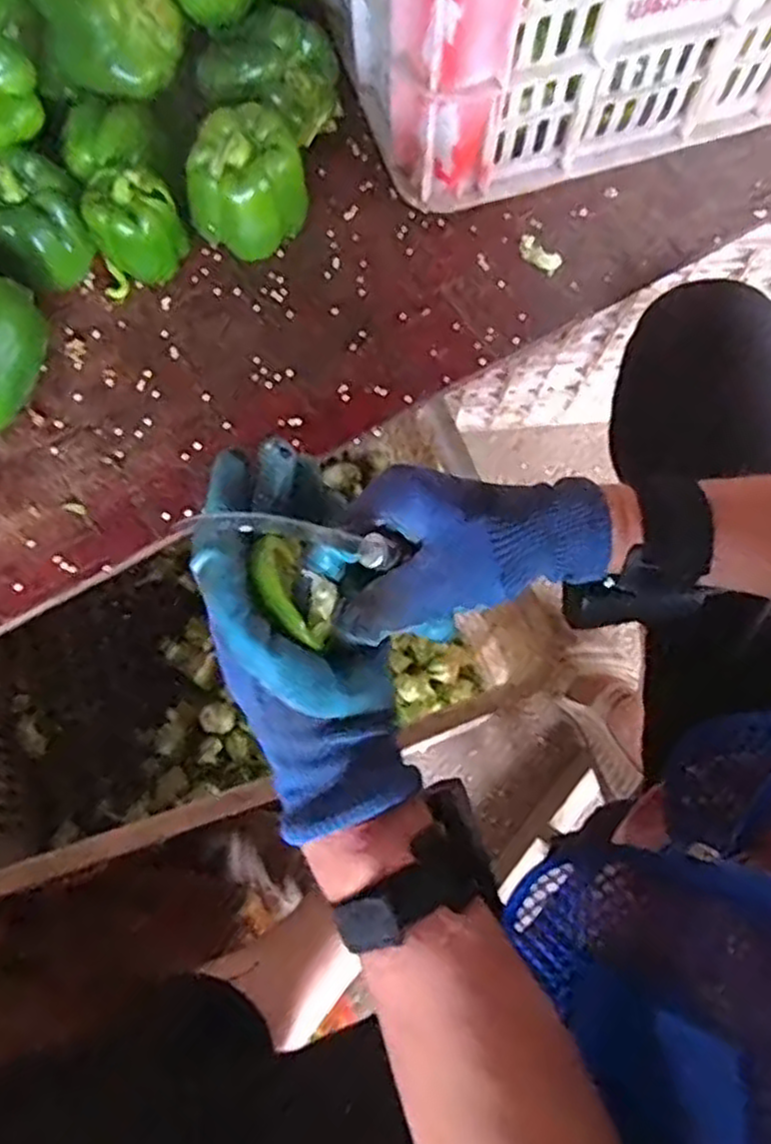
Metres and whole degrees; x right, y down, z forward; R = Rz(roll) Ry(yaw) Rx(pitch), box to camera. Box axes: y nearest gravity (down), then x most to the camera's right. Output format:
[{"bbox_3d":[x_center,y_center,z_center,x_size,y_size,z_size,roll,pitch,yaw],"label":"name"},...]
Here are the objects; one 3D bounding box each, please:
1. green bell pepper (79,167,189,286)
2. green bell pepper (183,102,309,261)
[{"bbox_3d":[-0.171,-0.238,0.527,0.063,0.075,0.049,17,73,6],"label":"green bell pepper"},{"bbox_3d":[-0.094,-0.266,0.532,0.074,0.081,0.070,0,72,0],"label":"green bell pepper"}]

